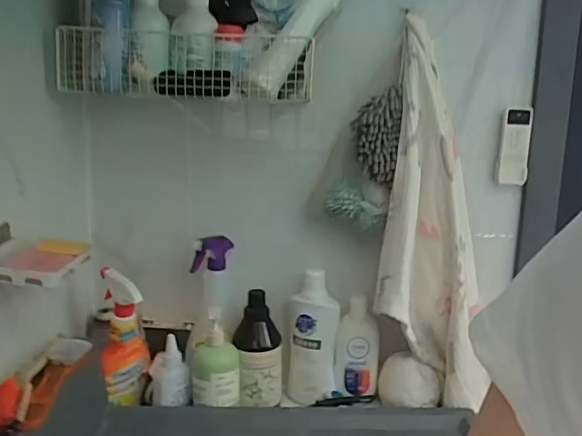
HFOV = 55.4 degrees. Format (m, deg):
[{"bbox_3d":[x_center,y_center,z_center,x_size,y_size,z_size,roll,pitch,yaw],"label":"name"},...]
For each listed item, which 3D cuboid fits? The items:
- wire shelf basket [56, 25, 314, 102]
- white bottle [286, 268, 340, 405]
[{"bbox_3d":[-0.141,-0.215,0.782,0.340,0.083,0.118,2,12,2],"label":"wire shelf basket"},{"bbox_3d":[0.037,0.202,0.951,0.082,0.237,0.053,2,12,3],"label":"white bottle"}]

